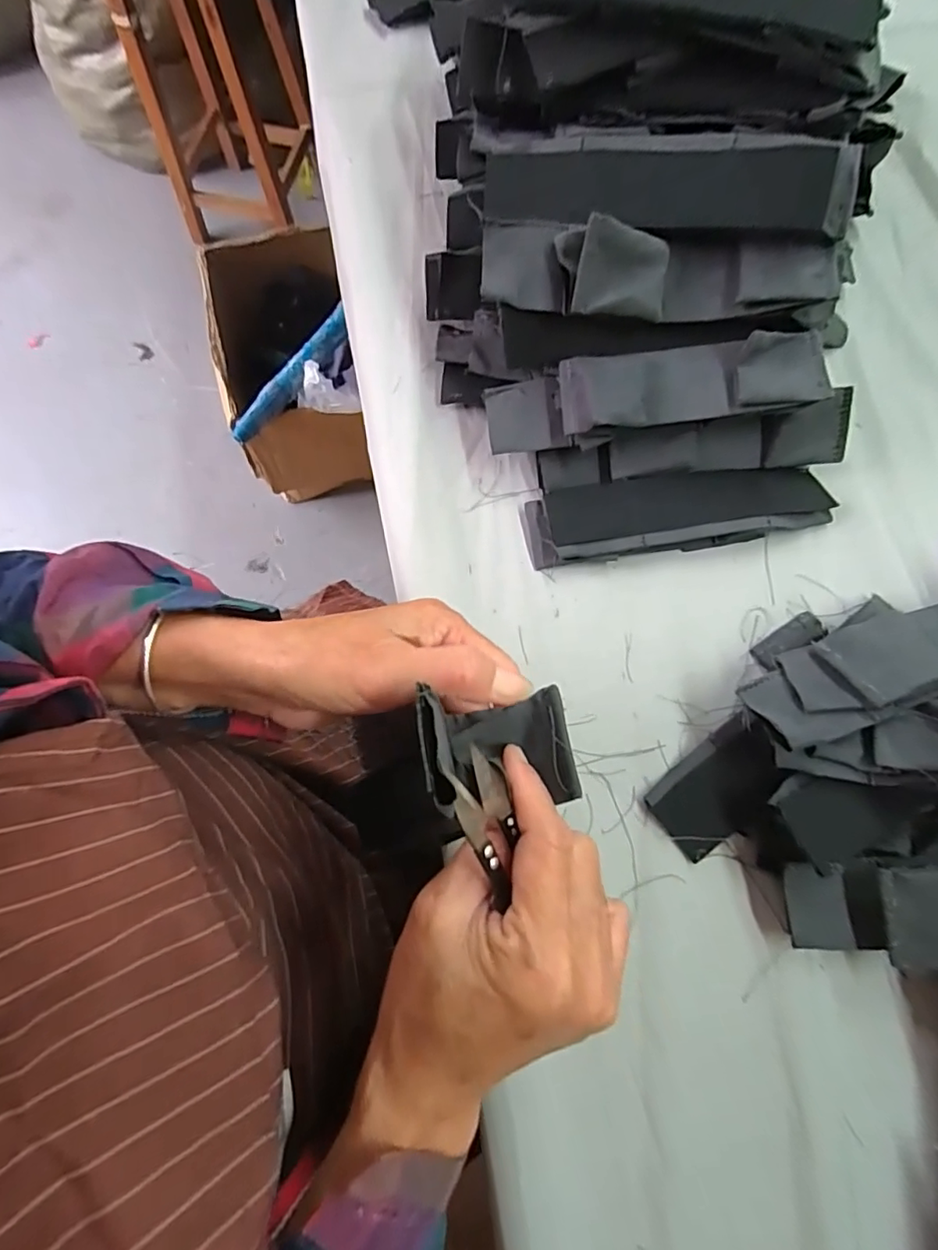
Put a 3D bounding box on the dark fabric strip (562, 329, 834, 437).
[{"bbox_3d":[0.133,-0.145,0.331,0.149,0.030,0.043,-3,75,-1],"label":"dark fabric strip"}]

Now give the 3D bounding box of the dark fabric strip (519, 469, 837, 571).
[{"bbox_3d":[0.135,-0.072,0.360,0.195,0.020,0.048,-6,75,-3],"label":"dark fabric strip"}]

